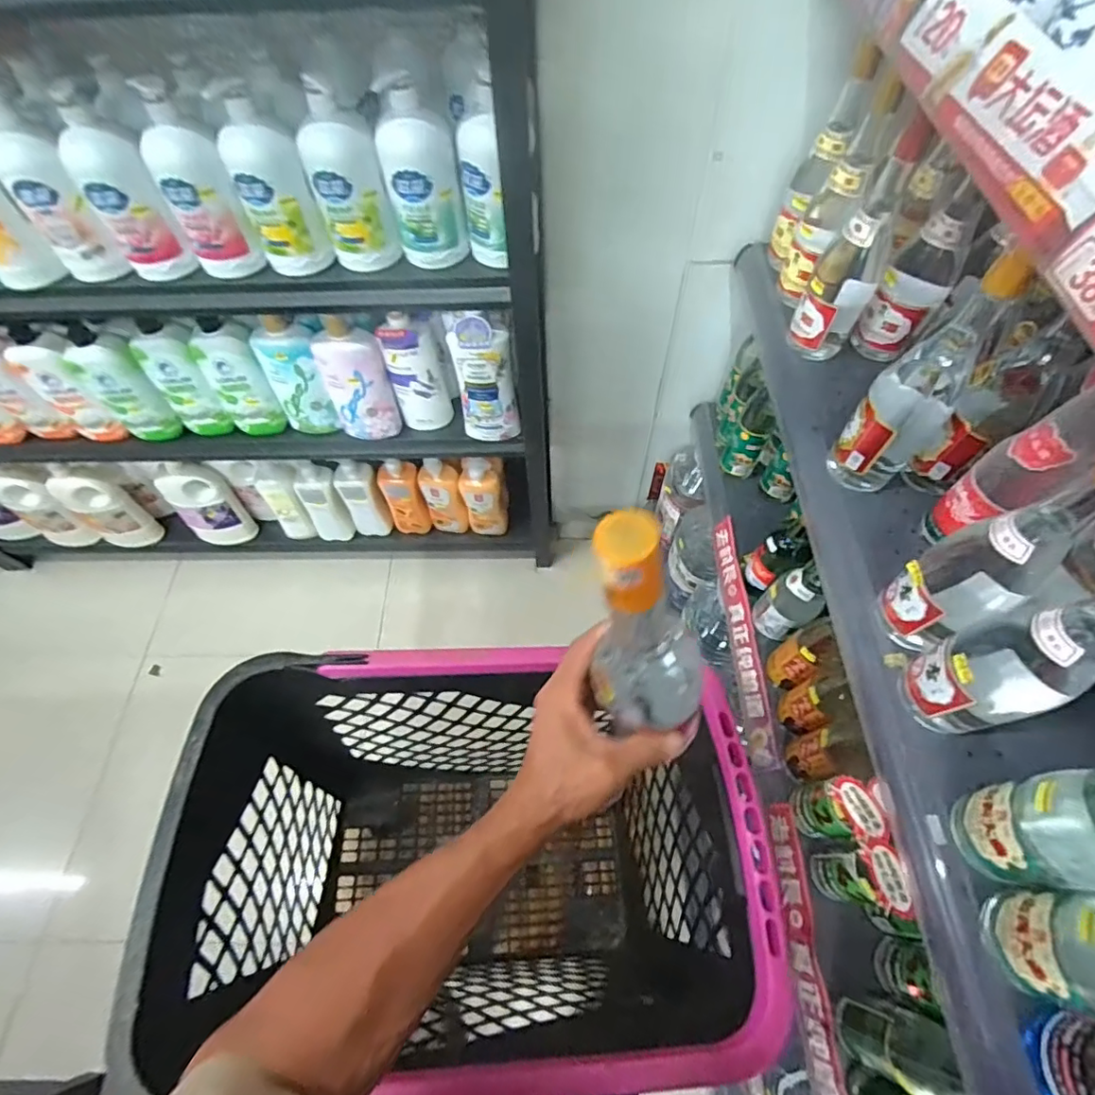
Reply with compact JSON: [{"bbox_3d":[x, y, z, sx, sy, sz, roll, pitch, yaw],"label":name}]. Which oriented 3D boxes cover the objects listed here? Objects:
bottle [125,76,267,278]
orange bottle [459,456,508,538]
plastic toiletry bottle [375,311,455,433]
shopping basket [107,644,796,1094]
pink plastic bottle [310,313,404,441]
[{"bbox_3d":[-0.443,-0.451,0.706,0.080,0.208,0.078,-29,63,-14],"label":"bottle"},{"bbox_3d":[-0.151,-0.114,1.310,0.088,0.249,0.054,-7,60,-2],"label":"orange bottle"},{"bbox_3d":[-0.235,-0.309,1.009,0.093,0.239,0.048,-11,60,-5],"label":"plastic toiletry bottle"},{"bbox_3d":[-0.065,0.384,0.735,0.563,0.544,0.351,2,60,3],"label":"shopping basket"},{"bbox_3d":[-0.340,-0.292,1.003,0.103,0.233,0.068,19,55,12],"label":"pink plastic bottle"}]

